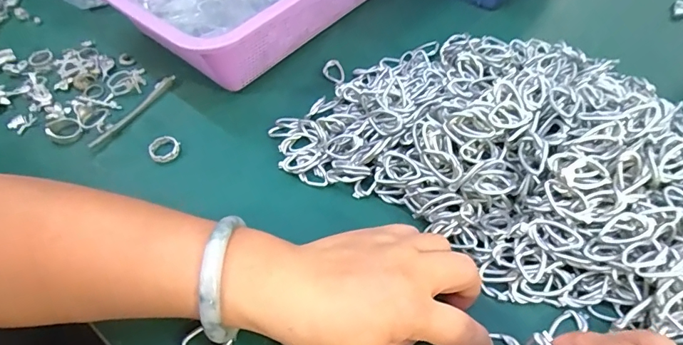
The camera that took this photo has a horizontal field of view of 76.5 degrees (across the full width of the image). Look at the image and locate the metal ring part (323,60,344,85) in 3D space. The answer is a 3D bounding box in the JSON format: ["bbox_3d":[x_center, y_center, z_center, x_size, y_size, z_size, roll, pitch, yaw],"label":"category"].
[{"bbox_3d":[-0.008,-0.097,0.421,0.020,0.006,0.030,-4,54,2],"label":"metal ring part"}]

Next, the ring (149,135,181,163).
[{"bbox_3d":[-0.151,-0.021,0.369,0.025,0.009,0.025,-18,55,-8],"label":"ring"}]

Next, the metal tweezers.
[{"bbox_3d":[-0.190,-0.058,0.395,0.013,0.005,0.100,23,59,19],"label":"metal tweezers"}]

